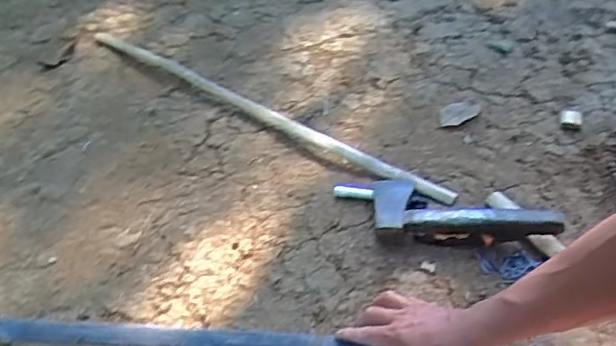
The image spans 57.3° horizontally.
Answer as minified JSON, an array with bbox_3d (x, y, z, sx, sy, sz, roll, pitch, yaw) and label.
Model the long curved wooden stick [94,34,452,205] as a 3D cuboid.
[{"bbox_3d":[-0.147,-0.152,1.093,0.932,0.022,0.042,29,53,30],"label":"long curved wooden stick"}]

